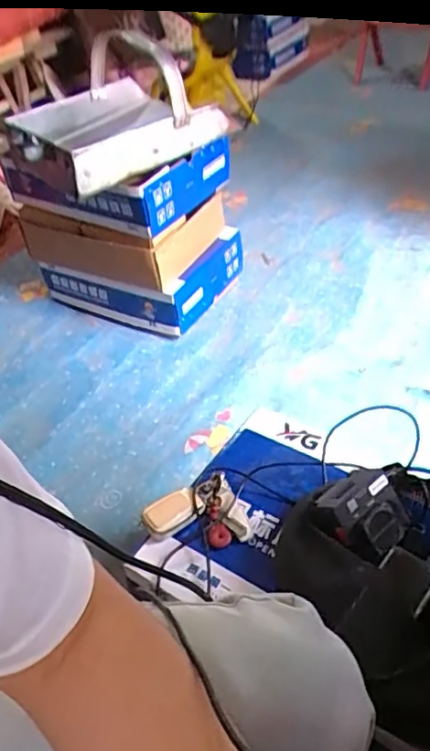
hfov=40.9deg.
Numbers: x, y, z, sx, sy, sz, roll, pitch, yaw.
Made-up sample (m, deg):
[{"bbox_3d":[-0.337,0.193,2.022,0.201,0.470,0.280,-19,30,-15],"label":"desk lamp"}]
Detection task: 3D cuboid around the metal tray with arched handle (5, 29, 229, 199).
[{"bbox_3d":[-0.228,-0.557,1.169,0.343,0.188,0.420,-26,46,-21],"label":"metal tray with arched handle"}]

